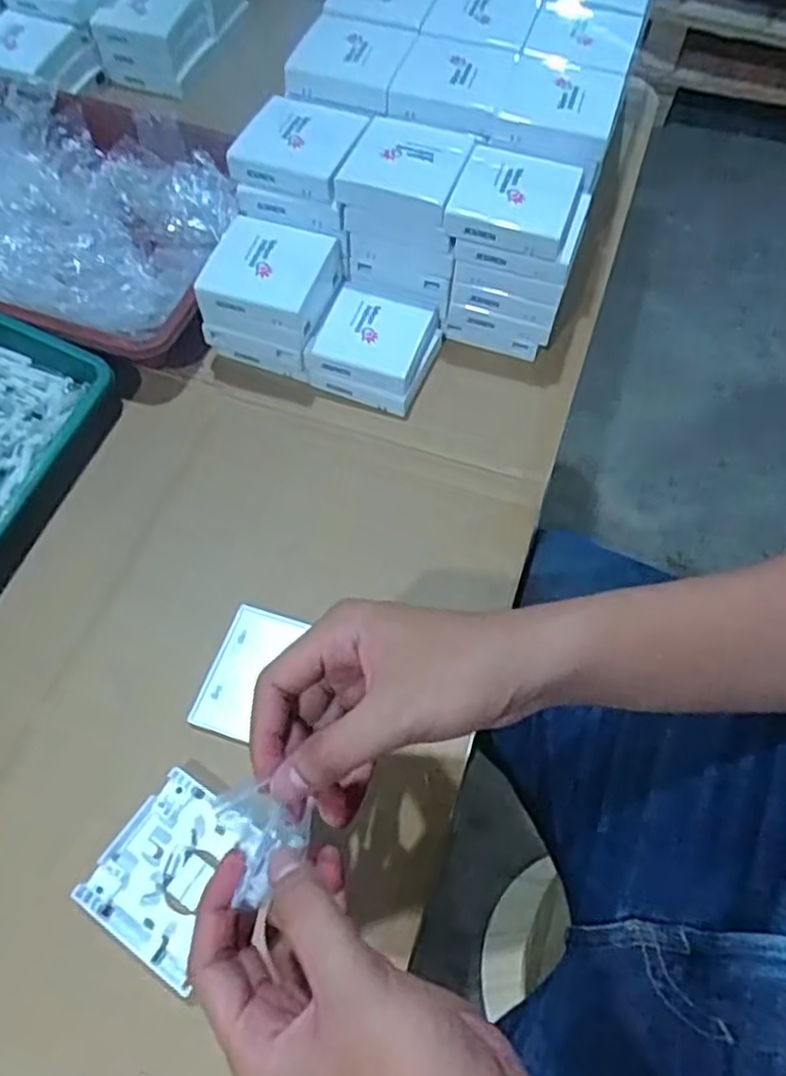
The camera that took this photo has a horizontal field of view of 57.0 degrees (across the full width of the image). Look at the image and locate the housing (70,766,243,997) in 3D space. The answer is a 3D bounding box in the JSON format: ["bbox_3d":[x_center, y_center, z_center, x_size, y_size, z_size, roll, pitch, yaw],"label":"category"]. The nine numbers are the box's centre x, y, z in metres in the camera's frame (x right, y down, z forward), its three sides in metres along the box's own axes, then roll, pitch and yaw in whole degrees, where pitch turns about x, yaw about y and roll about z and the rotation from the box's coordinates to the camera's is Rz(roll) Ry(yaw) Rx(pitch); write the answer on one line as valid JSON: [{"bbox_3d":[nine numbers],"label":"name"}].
[{"bbox_3d":[-0.124,0.192,0.417,0.080,0.010,0.086,31,64,15],"label":"housing"}]

